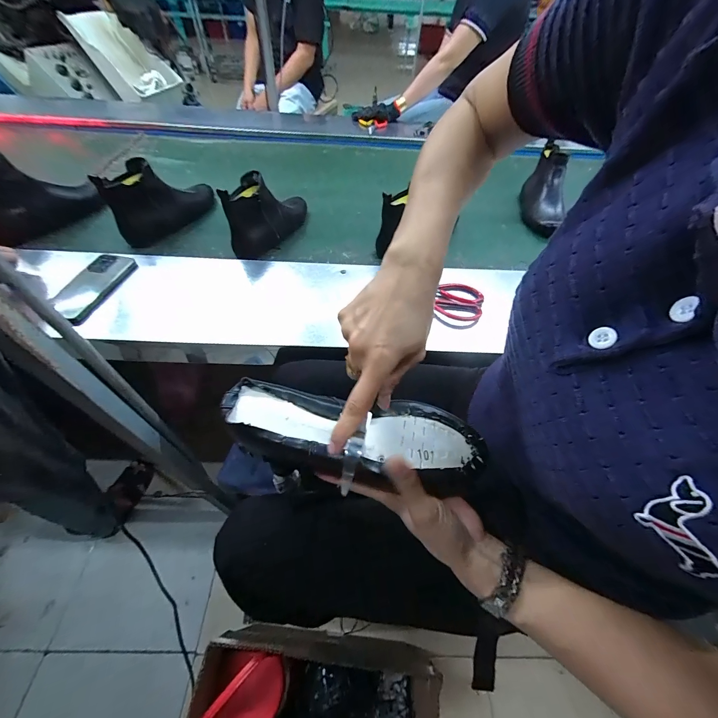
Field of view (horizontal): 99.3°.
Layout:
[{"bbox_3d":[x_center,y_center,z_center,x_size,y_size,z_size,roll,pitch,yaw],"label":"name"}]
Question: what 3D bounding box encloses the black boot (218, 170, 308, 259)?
[{"bbox_3d":[-0.203,-0.347,0.697,0.075,0.140,0.254,21,54,10],"label":"black boot"}]

